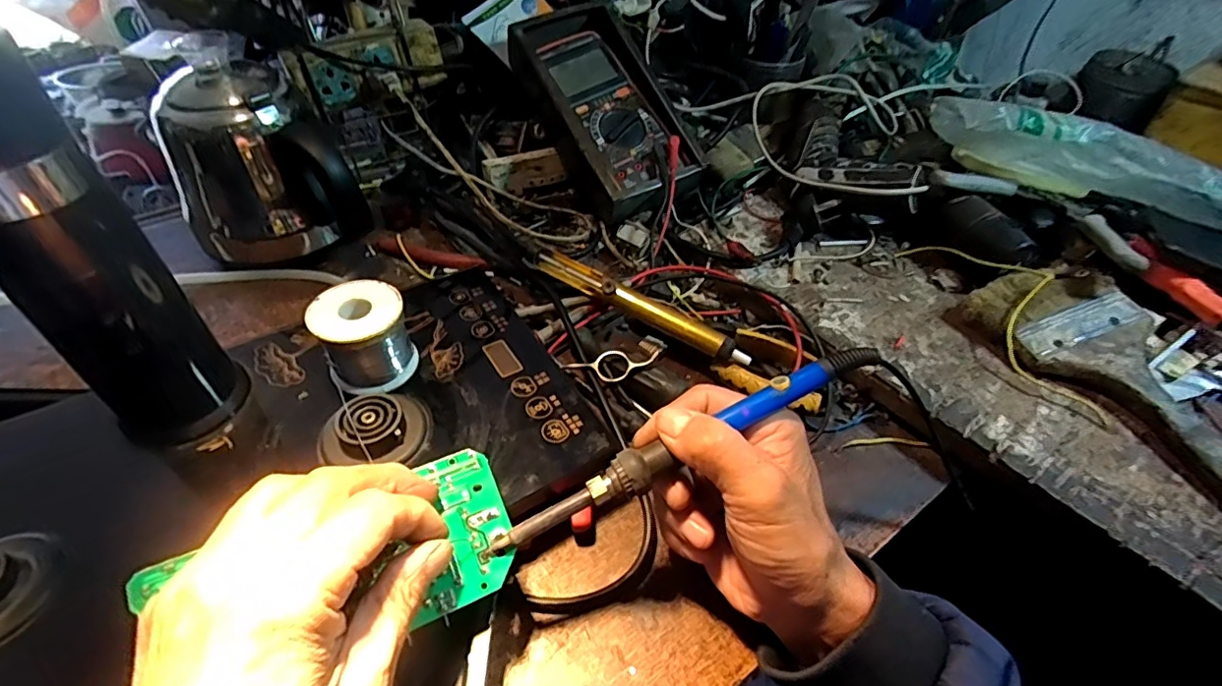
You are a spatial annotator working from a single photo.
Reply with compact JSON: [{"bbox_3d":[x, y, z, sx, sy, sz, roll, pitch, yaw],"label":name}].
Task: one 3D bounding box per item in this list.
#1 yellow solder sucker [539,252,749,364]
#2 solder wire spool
[{"bbox_3d":[0.021,-0.028,0.426,0.179,0.026,0.019,26,52,21],"label":"yellow solder sucker"},{"bbox_3d":[-0.149,-0.003,0.339,0.051,0.051,0.047,1,48,-1],"label":"solder wire spool"}]

